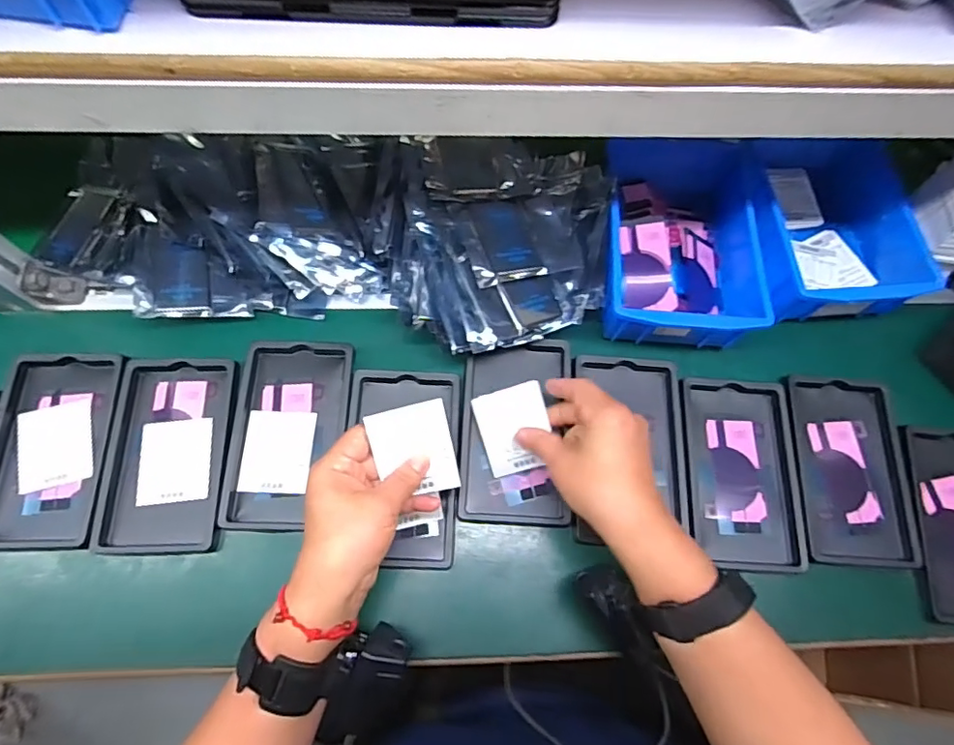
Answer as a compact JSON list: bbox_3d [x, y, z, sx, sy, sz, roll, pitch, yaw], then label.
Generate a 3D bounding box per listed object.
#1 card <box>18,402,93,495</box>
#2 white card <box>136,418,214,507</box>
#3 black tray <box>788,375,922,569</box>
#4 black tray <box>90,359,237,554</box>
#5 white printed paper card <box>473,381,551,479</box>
[{"bbox_3d":[-0.351,0.062,0.452,0.053,0.005,0.067,-12,75,-15],"label":"card"},{"bbox_3d":[-0.251,0.074,0.452,0.058,0.004,0.067,-6,72,-4],"label":"white card"},{"bbox_3d":[0.324,0.084,0.472,0.096,0.013,0.158,4,69,-1],"label":"black tray"},{"bbox_3d":[-0.255,0.065,0.449,0.095,0.011,0.157,0,69,-3],"label":"black tray"},{"bbox_3d":[0.033,0.047,0.452,0.058,0.004,0.069,-18,81,11],"label":"white printed paper card"}]

